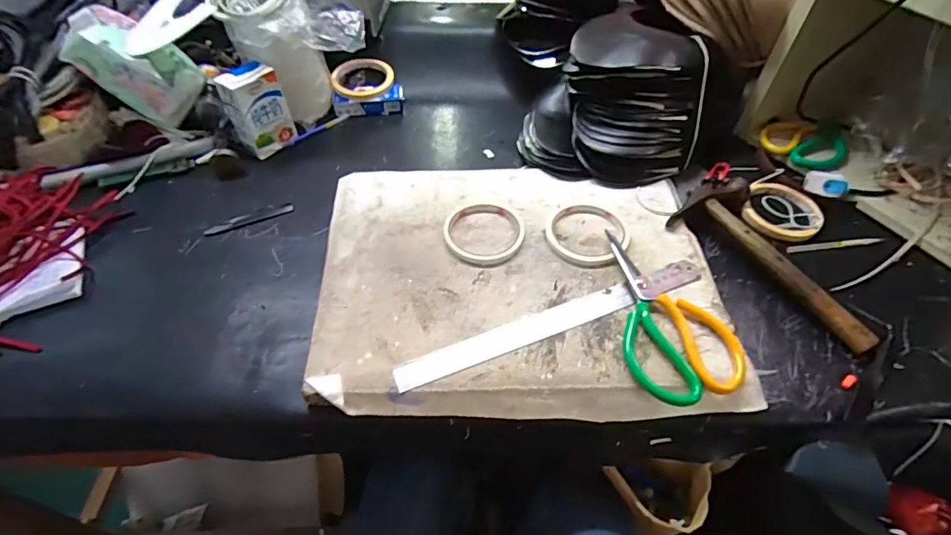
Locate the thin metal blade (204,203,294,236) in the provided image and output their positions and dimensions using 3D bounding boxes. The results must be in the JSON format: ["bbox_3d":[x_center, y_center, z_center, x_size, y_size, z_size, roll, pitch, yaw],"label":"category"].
[{"bbox_3d":[-0.274,-0.060,0.563,0.101,0.004,0.017,-19,53,-15],"label":"thin metal blade"}]

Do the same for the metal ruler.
[{"bbox_3d":[0.079,0.049,0.446,0.320,0.004,0.029,-17,53,-14],"label":"metal ruler"}]

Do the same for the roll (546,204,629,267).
[{"bbox_3d":[0.123,-0.039,0.509,0.089,0.010,0.087,0,51,0],"label":"roll"}]

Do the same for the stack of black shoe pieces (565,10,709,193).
[{"bbox_3d":[0.203,-0.221,0.589,0.174,0.120,0.199,-4,51,-3],"label":"stack of black shoe pieces"}]

